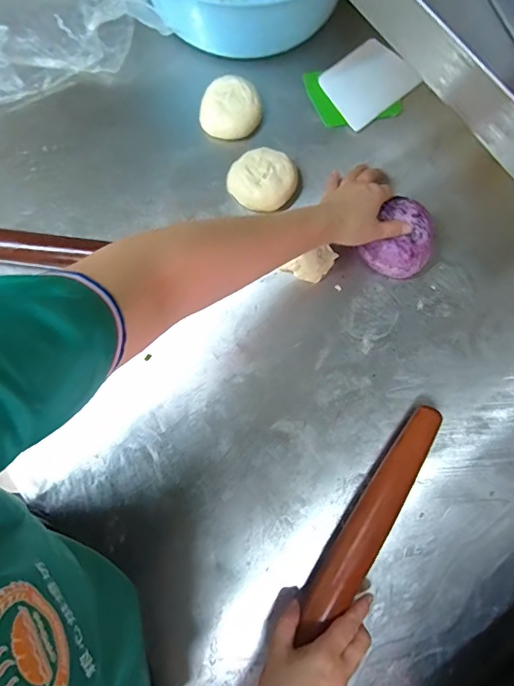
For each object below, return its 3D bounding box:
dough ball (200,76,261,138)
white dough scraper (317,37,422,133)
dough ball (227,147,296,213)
[{"bbox_3d":[-0.036,-0.316,0.588,0.085,0.047,0.074,0,77,0],"label":"dough ball"},{"bbox_3d":[0.155,-0.368,0.604,0.126,0.005,0.096,-39,80,-8],"label":"white dough scraper"},{"bbox_3d":[0.005,-0.209,0.567,0.092,0.045,0.075,-2,77,0],"label":"dough ball"}]

